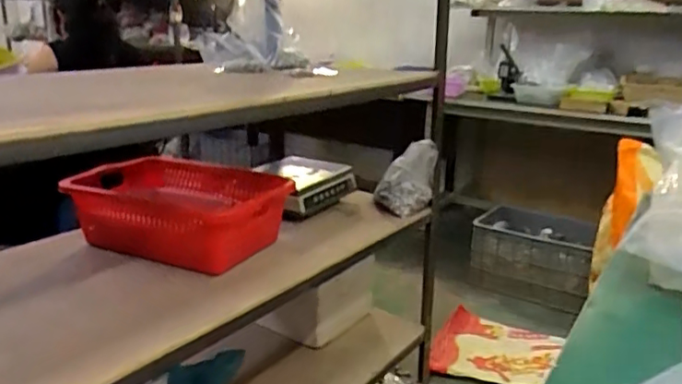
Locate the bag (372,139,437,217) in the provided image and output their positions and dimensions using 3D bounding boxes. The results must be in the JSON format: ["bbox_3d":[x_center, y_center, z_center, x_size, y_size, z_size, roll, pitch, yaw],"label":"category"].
[{"bbox_3d":[0.179,-0.039,1.594,0.162,0.177,0.200,3,17,7],"label":"bag"}]

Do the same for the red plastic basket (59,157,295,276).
[{"bbox_3d":[-0.393,0.042,1.374,0.524,0.152,0.303,8,18,24],"label":"red plastic basket"}]

